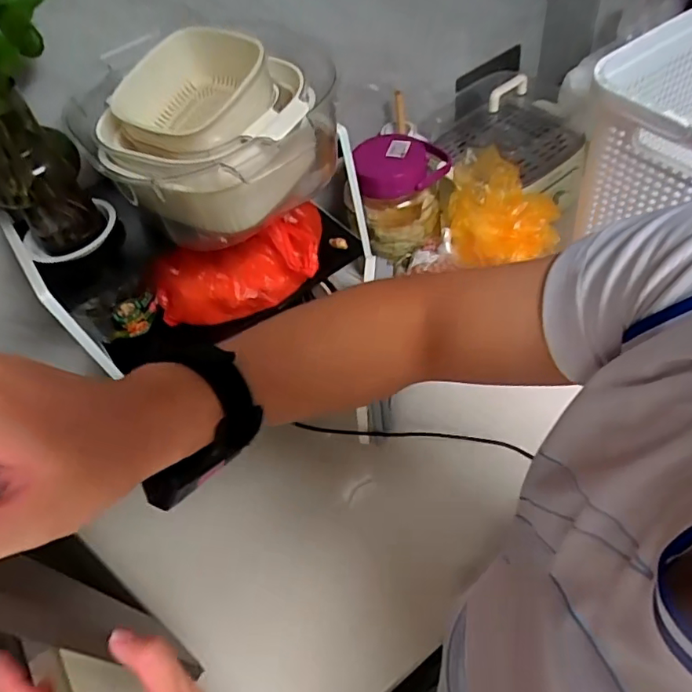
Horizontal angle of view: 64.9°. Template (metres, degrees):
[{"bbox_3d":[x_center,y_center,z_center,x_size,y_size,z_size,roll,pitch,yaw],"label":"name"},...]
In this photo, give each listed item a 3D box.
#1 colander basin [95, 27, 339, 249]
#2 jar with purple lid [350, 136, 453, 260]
[{"bbox_3d":[-0.144,-0.231,0.608,0.232,0.161,0.229,-3,51,4],"label":"colander basin"},{"bbox_3d":[0.093,-0.251,0.898,0.149,0.150,0.139,-1,51,5],"label":"jar with purple lid"}]

